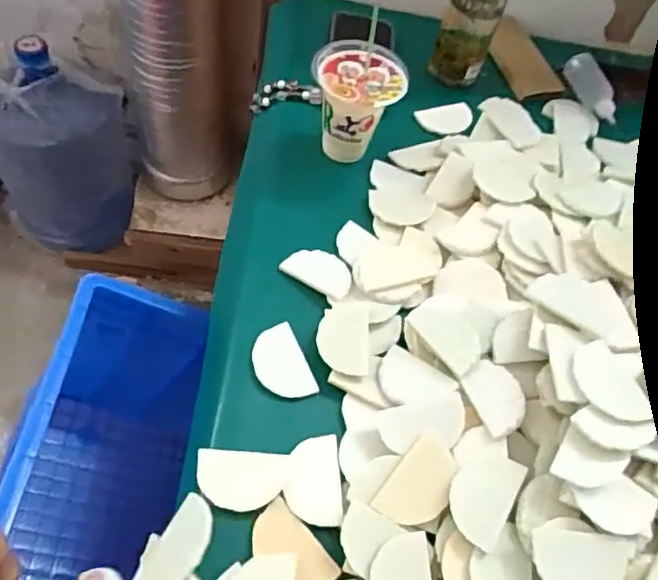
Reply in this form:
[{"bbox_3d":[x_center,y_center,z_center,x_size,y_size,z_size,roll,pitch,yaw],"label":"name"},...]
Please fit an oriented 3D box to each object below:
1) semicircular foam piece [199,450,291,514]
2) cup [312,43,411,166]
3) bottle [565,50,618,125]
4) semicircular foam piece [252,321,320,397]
[{"bbox_3d":[-0.066,0.143,0.459,0.066,0.004,0.044,5,57,-3],"label":"semicircular foam piece"},{"bbox_3d":[0.031,-0.190,0.636,0.088,0.112,0.080,0,55,0],"label":"cup"},{"bbox_3d":[0.334,-0.253,0.769,0.028,0.031,0.101,-17,70,-11],"label":"bottle"},{"bbox_3d":[-0.042,0.063,0.518,0.042,0.005,0.068,-17,66,-20],"label":"semicircular foam piece"}]

